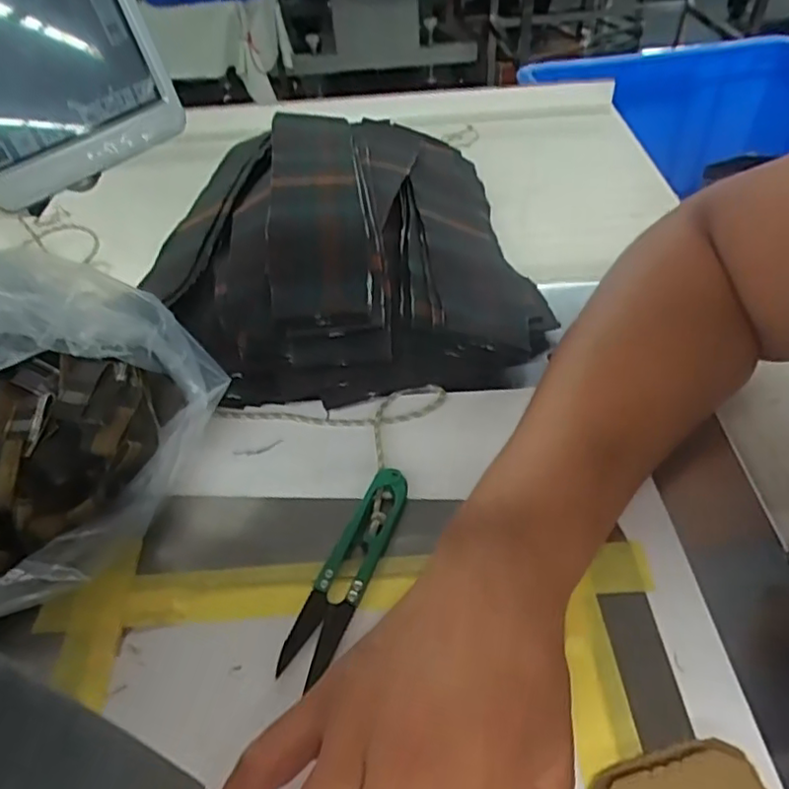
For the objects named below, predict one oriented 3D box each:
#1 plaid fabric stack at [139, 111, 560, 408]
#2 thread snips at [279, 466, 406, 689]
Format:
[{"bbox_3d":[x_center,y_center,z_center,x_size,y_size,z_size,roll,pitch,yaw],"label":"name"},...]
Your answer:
[{"bbox_3d":[-0.041,-0.111,0.438,0.241,0.063,0.280,-10,46,-4],"label":"plaid fabric stack"},{"bbox_3d":[-0.021,0.077,0.290,0.022,0.012,0.102,15,50,18],"label":"thread snips"}]

